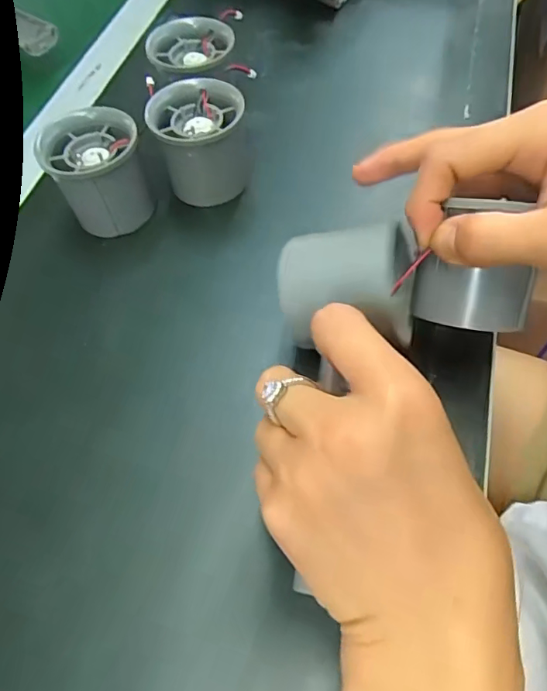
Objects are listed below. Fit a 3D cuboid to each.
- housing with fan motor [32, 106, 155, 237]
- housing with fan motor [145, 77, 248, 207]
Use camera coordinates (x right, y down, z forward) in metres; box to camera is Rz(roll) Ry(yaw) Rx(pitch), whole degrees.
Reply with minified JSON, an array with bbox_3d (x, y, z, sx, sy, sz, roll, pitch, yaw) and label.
[{"bbox_3d":[-0.098,-0.099,0.286,0.058,0.052,0.062,-15,63,-2],"label":"housing with fan motor"},{"bbox_3d":[-0.042,-0.121,0.299,0.054,0.055,0.058,-5,63,3],"label":"housing with fan motor"}]

